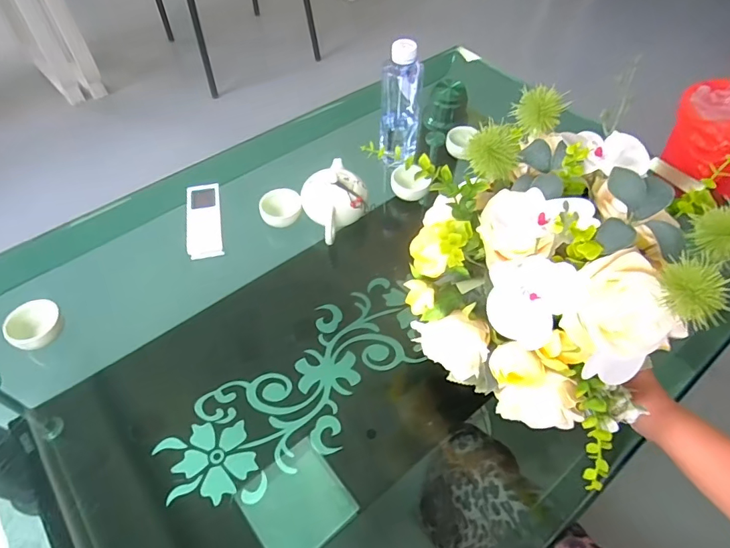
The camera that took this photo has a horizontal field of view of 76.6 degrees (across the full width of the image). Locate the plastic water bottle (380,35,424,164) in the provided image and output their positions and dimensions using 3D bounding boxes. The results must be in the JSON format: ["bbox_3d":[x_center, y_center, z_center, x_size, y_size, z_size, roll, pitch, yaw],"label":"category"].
[{"bbox_3d":[0.054,-0.250,0.670,0.058,0.166,0.067,8,56,4],"label":"plastic water bottle"}]

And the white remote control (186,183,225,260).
[{"bbox_3d":[-0.224,-0.077,0.645,0.045,0.013,0.127,-10,57,-8],"label":"white remote control"}]

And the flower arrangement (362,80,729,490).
[{"bbox_3d":[0.166,-0.007,0.398,0.228,0.174,0.194,36,62,21],"label":"flower arrangement"}]

